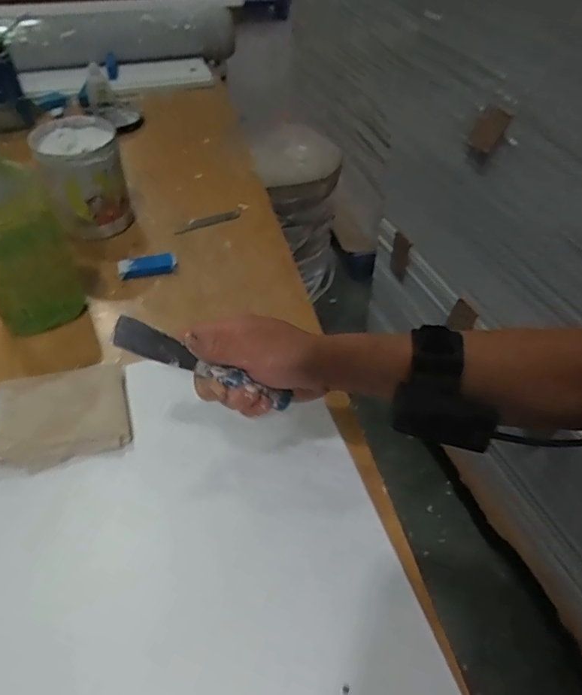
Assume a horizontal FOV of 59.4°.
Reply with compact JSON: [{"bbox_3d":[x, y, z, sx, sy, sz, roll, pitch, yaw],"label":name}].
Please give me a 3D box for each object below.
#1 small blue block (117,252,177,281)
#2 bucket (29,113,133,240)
[{"bbox_3d":[-0.175,-0.098,0.623,0.068,0.016,0.028,-14,51,-16],"label":"small blue block"},{"bbox_3d":[-0.264,-0.214,0.650,0.096,0.114,0.104,-17,52,-19],"label":"bucket"}]

